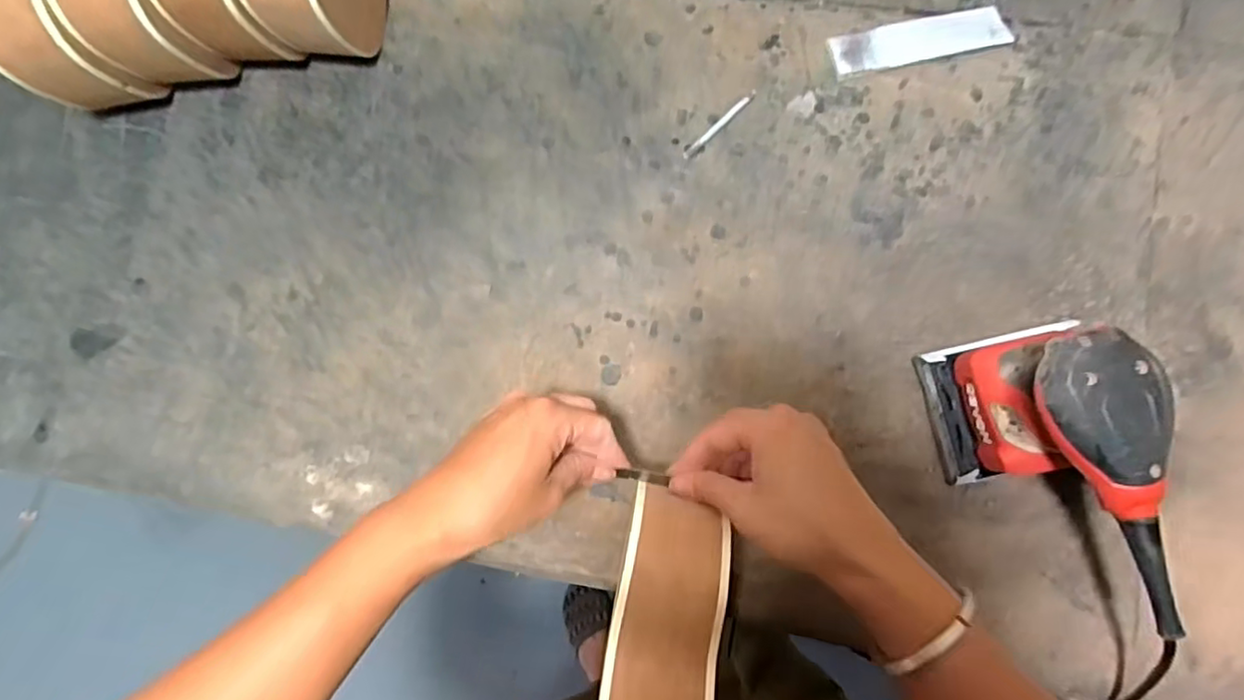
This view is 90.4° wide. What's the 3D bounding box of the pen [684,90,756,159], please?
[{"bbox_3d":[0.085,-0.197,0.539,0.084,0.006,0.007,-42,83,-4],"label":"pen"}]

